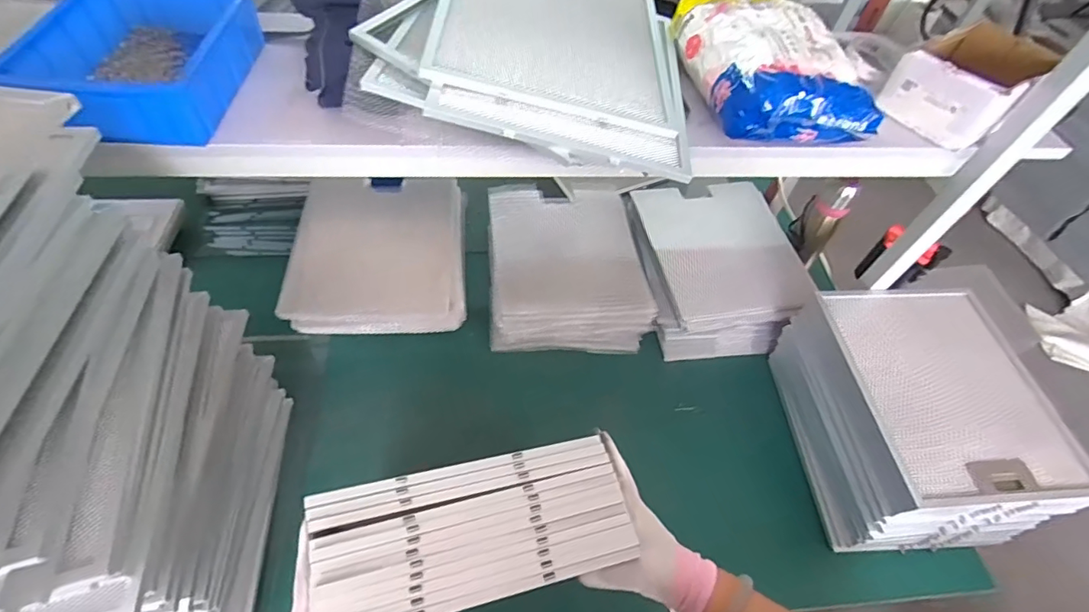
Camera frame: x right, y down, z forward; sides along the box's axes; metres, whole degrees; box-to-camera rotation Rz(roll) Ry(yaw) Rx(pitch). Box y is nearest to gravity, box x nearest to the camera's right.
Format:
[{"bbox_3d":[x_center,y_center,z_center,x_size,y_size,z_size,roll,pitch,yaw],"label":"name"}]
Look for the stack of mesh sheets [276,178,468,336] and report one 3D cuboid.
[{"bbox_3d":[-0.301,-0.104,0.940,0.304,0.065,0.321,-1,55,-6],"label":"stack of mesh sheets"}]

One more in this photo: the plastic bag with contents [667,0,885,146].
[{"bbox_3d":[0.277,-0.312,0.630,0.179,0.082,0.276,-4,55,-8],"label":"plastic bag with contents"}]

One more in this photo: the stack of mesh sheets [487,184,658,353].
[{"bbox_3d":[0.041,-0.080,1.004,0.290,0.106,0.326,-2,55,-6],"label":"stack of mesh sheets"}]

